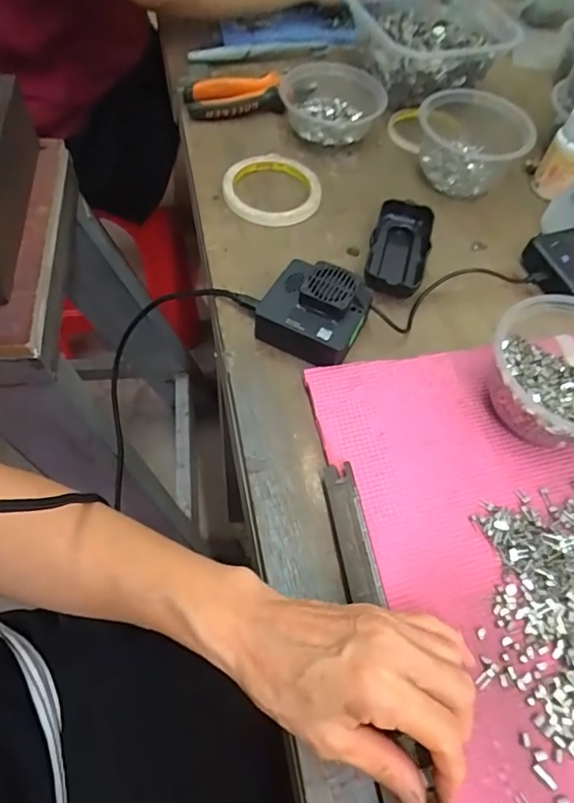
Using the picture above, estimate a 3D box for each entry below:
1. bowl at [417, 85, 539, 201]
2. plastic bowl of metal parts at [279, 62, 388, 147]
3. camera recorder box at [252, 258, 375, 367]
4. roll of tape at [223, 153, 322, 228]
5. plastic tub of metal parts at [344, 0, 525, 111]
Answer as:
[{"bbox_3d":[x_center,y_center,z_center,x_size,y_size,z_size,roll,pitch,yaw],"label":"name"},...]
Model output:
[{"bbox_3d":[0.191,-0.270,0.536,0.094,0.056,0.096,2,60,-4],"label":"bowl"},{"bbox_3d":[0.049,-0.328,0.569,0.110,0.051,0.094,27,61,10],"label":"plastic bowl of metal parts"},{"bbox_3d":[0.022,-0.073,0.420,0.080,0.042,0.072,28,62,13],"label":"camera recorder box"},{"bbox_3d":[-0.013,-0.217,0.520,0.092,0.014,0.098,1,60,-1],"label":"roll of tape"},{"bbox_3d":[0.168,-0.449,0.637,0.163,0.061,0.207,-10,60,-7],"label":"plastic tub of metal parts"}]

